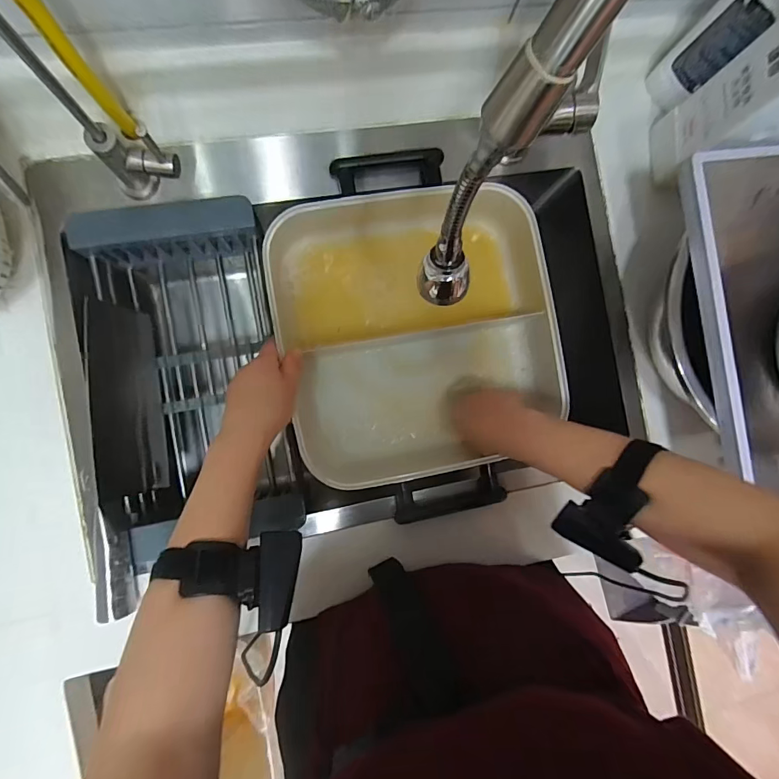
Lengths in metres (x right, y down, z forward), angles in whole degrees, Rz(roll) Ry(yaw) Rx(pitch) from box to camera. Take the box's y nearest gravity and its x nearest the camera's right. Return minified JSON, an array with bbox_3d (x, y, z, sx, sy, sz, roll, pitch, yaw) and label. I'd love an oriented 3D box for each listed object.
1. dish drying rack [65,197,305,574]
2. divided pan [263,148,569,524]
[{"bbox_3d":[-0.224,-0.020,0.494,0.190,0.100,0.366,-10,89,-8],"label":"dish drying rack"},{"bbox_3d":[0.034,-0.060,0.503,0.308,0.081,0.384,-6,89,-8],"label":"divided pan"}]

